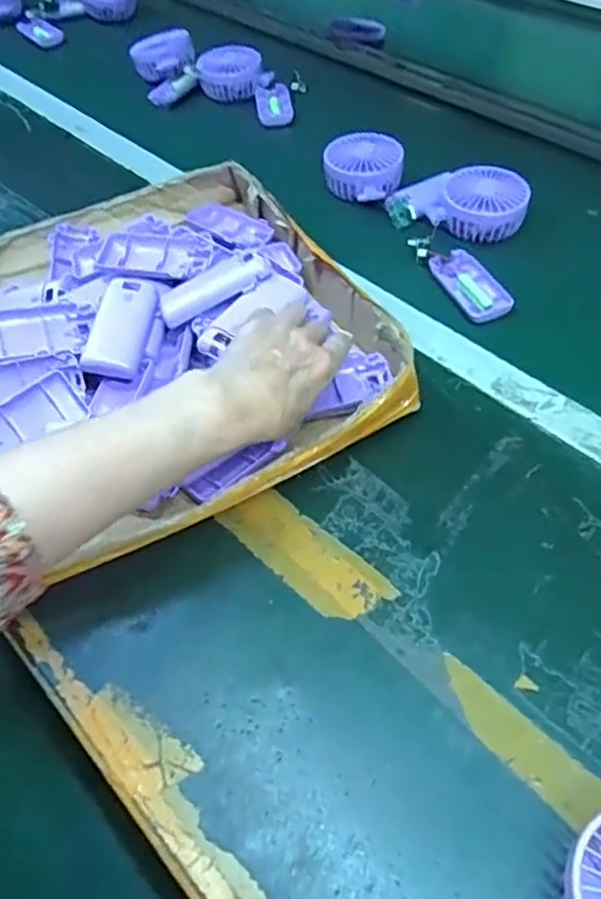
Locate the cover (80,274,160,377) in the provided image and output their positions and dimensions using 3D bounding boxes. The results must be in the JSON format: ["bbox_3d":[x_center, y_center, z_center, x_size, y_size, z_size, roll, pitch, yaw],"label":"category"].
[{"bbox_3d":[-0.140,-0.098,0.520,0.044,0.019,0.089,16,67,-7],"label":"cover"}]

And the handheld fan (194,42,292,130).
[{"bbox_3d":[-0.068,-0.502,0.908,0.077,0.041,0.167,-39,72,-24],"label":"handheld fan"}]

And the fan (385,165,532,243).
[{"bbox_3d":[0.170,-0.266,0.702,0.140,0.041,0.084,21,56,20],"label":"fan"}]

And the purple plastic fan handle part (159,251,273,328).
[{"bbox_3d":[-0.069,-0.129,0.519,0.091,0.012,0.036,-25,52,6],"label":"purple plastic fan handle part"}]

